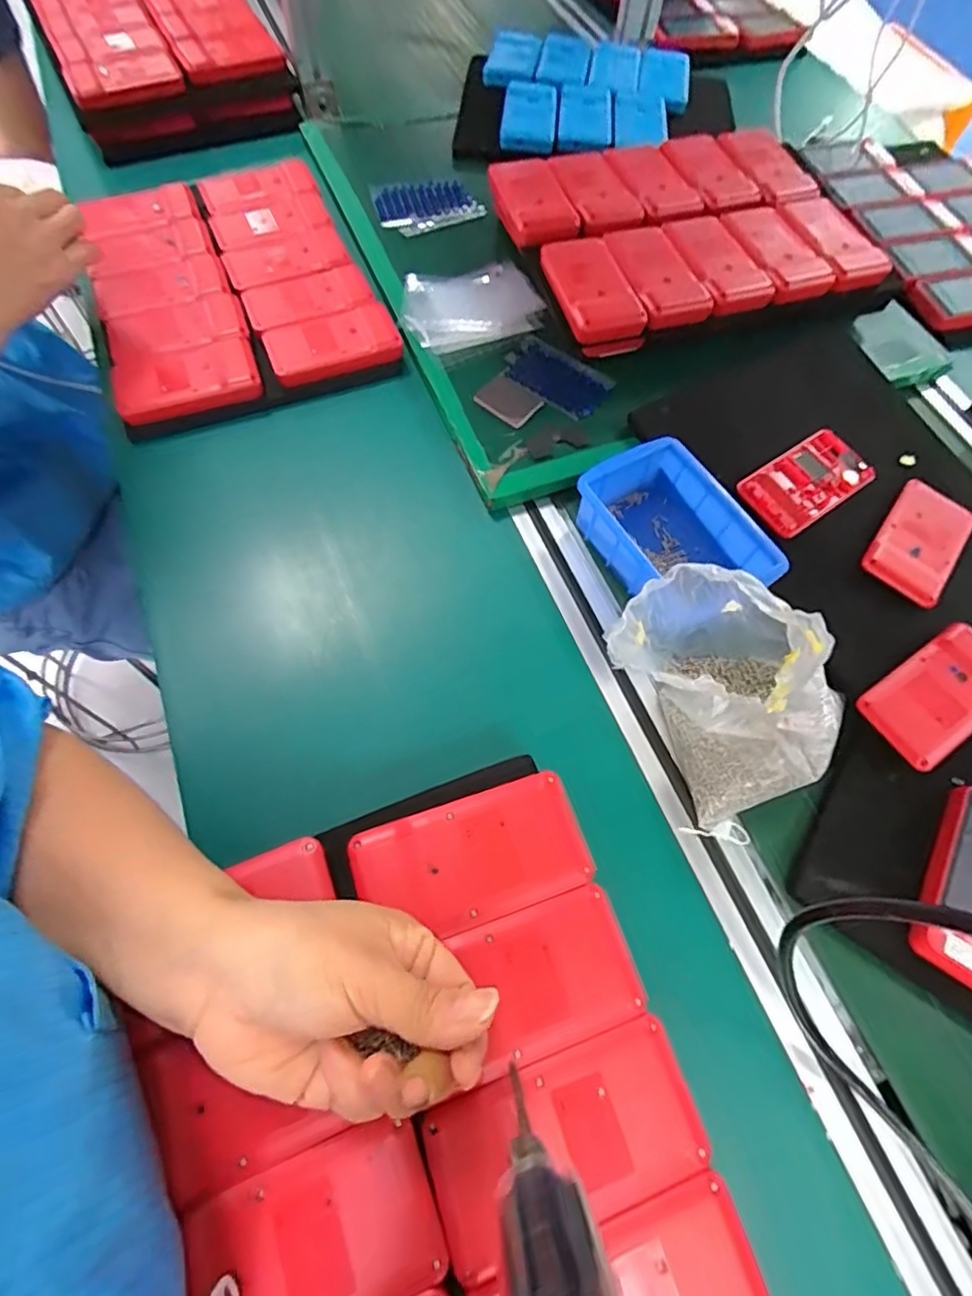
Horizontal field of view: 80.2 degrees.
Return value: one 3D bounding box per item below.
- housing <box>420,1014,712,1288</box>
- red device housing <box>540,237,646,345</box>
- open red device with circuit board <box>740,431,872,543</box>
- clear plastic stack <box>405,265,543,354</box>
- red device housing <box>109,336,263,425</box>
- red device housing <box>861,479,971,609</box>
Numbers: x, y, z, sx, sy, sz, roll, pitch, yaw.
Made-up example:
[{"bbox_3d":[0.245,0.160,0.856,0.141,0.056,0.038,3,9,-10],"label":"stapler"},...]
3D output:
[{"bbox_3d":[0.036,0.216,0.254,0.118,0.014,0.061,-13,67,-9],"label":"housing"},{"bbox_3d":[0.091,-0.318,0.510,0.060,0.022,0.112,-16,67,-10],"label":"red device housing"},{"bbox_3d":[0.270,-0.140,0.486,0.119,0.006,0.061,-32,71,-16],"label":"open red device with circuit board"},{"bbox_3d":[-0.012,-0.333,0.554,0.136,0.015,0.100,-17,68,-11],"label":"clear plastic stack"},{"bbox_3d":[-0.261,-0.240,0.504,0.116,0.020,0.068,-16,67,-10],"label":"red device housing"},{"bbox_3d":[0.355,-0.090,0.470,0.062,0.012,0.122,37,69,13],"label":"red device housing"}]

